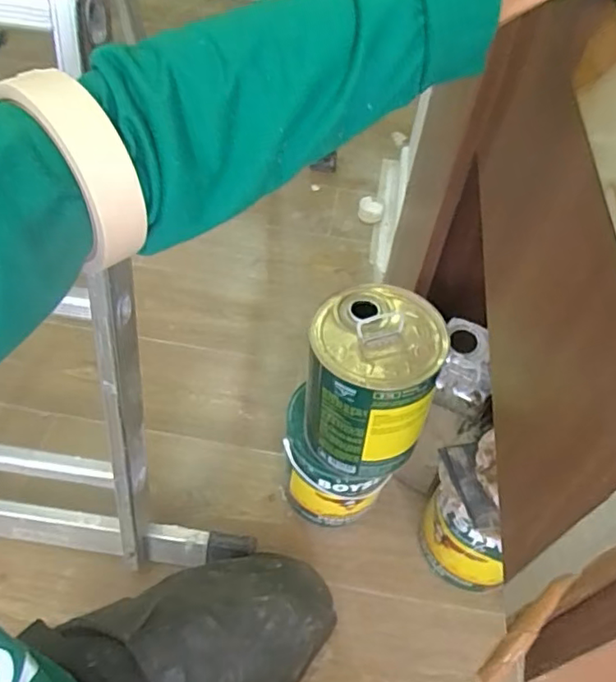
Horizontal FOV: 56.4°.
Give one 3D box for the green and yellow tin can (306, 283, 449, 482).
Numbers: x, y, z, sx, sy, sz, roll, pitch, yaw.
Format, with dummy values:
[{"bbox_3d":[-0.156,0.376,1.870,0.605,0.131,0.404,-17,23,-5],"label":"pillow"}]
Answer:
[{"bbox_3d":[0.076,0.054,0.743,0.148,0.198,0.165,9,50,1],"label":"green and yellow tin can"}]

